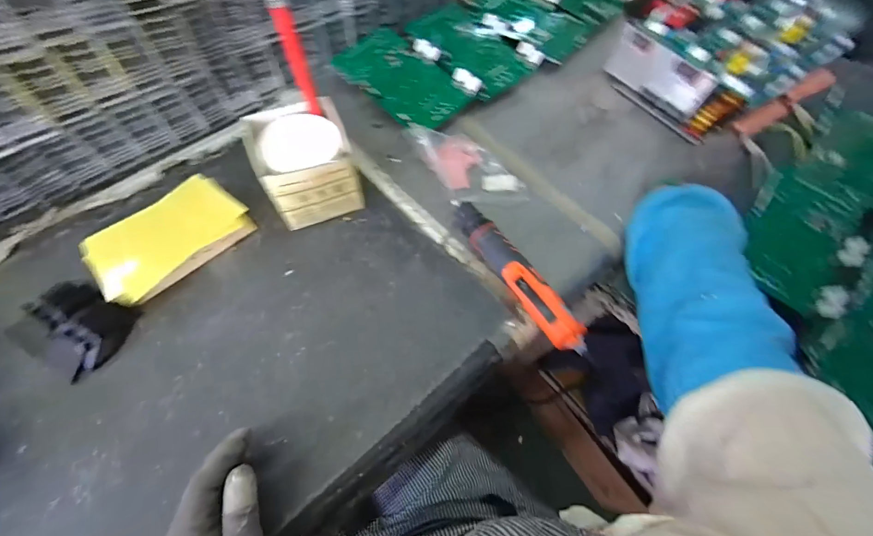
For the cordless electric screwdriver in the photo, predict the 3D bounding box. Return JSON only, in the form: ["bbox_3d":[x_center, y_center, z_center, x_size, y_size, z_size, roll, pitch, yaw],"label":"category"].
[{"bbox_3d":[0.095,0.002,0.468,0.039,0.048,0.244,-29,70,-15],"label":"cordless electric screwdriver"}]

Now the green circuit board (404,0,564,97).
[{"bbox_3d":[0.065,-0.407,0.655,0.172,0.035,0.228,-40,73,-18],"label":"green circuit board"}]

